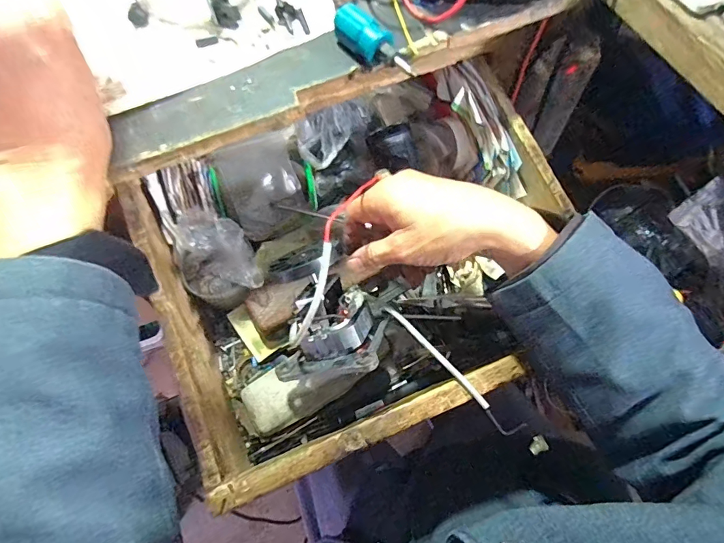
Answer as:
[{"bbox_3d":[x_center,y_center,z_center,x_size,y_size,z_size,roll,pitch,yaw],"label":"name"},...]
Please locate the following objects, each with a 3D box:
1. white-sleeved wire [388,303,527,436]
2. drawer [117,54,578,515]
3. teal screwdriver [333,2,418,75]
[{"bbox_3d":[0.071,0.080,0.364,0.144,0.015,0.014,43,75,16],"label":"white-sleeved wire"},{"bbox_3d":[-0.001,-0.014,0.447,0.382,0.121,0.332,-22,69,-7],"label":"drawer"},{"bbox_3d":[0.010,-0.178,0.342,0.080,0.023,0.024,41,75,16],"label":"teal screwdriver"}]

